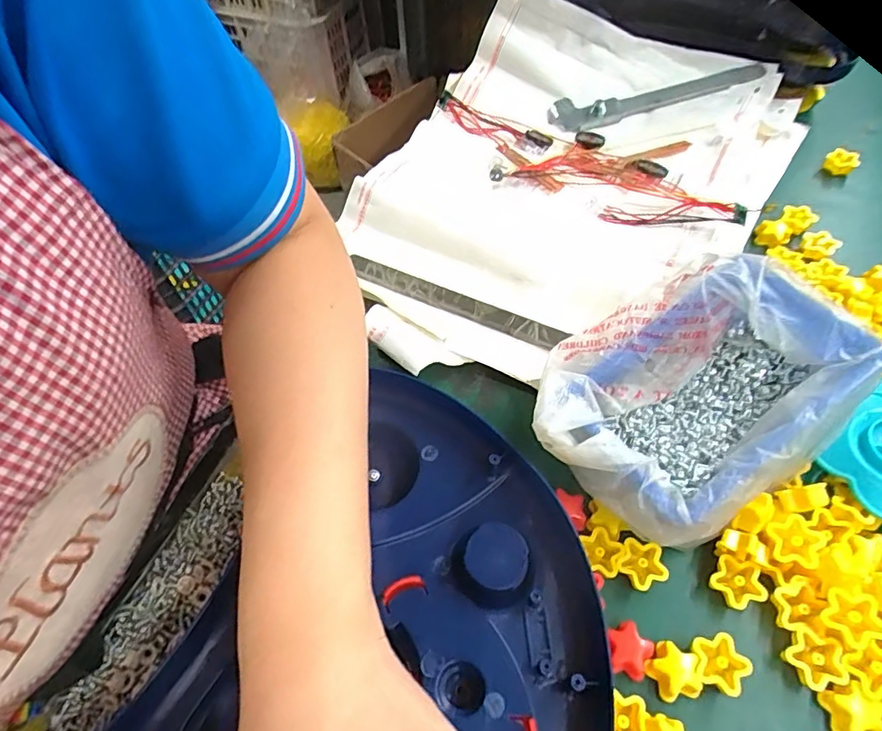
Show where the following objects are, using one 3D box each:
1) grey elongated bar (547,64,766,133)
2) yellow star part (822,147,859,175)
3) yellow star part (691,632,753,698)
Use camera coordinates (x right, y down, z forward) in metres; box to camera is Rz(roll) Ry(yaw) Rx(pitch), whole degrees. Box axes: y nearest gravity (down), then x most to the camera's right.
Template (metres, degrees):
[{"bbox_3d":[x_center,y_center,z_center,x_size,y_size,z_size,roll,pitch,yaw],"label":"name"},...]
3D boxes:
[{"bbox_3d":[0.235,-0.289,0.563,0.234,0.026,0.045,-13,56,-7],"label":"grey elongated bar"},{"bbox_3d":[0.399,-0.204,0.519,0.028,0.019,0.021,35,64,23],"label":"yellow star part"},{"bbox_3d":[0.140,0.151,0.263,0.023,0.015,0.026,-11,56,-6],"label":"yellow star part"}]

